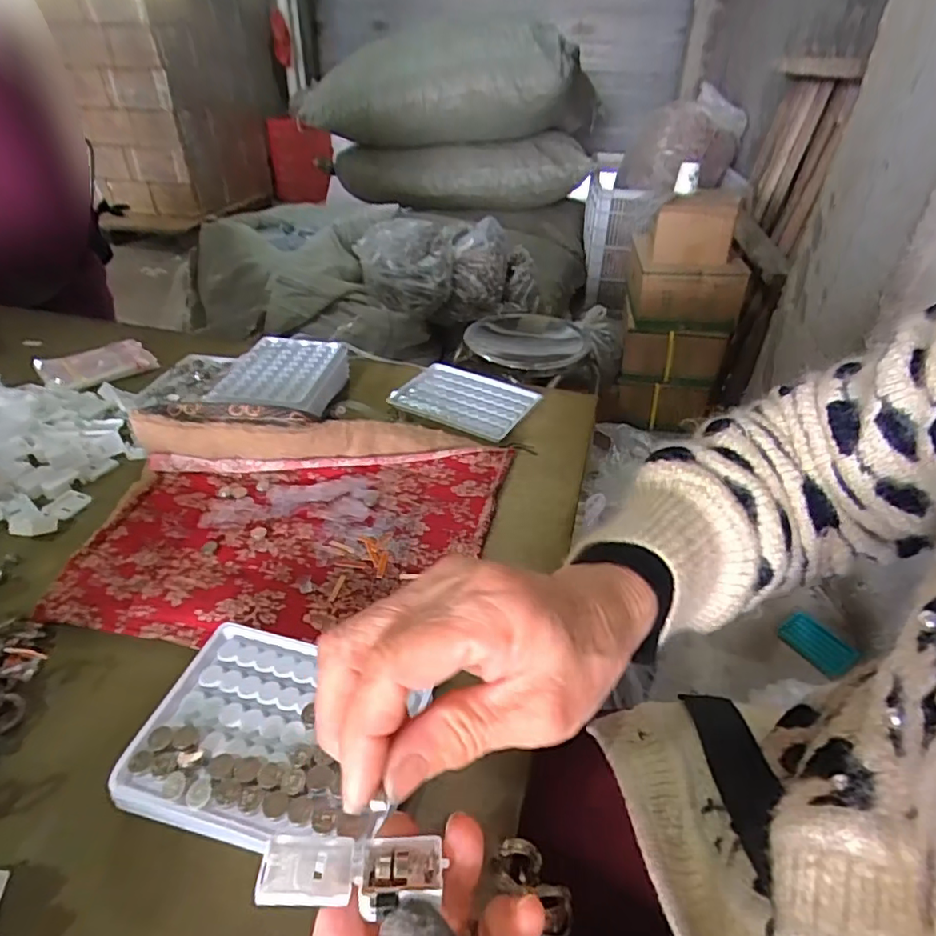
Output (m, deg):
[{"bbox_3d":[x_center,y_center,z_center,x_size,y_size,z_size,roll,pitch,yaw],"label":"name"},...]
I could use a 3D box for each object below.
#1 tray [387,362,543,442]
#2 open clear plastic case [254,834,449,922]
[{"bbox_3d":[-0.004,-0.070,0.567,0.131,0.008,0.095,19,40,21],"label":"tray"},{"bbox_3d":[-0.035,0.123,0.174,0.054,0.009,0.020,5,38,-11],"label":"open clear plastic case"}]

